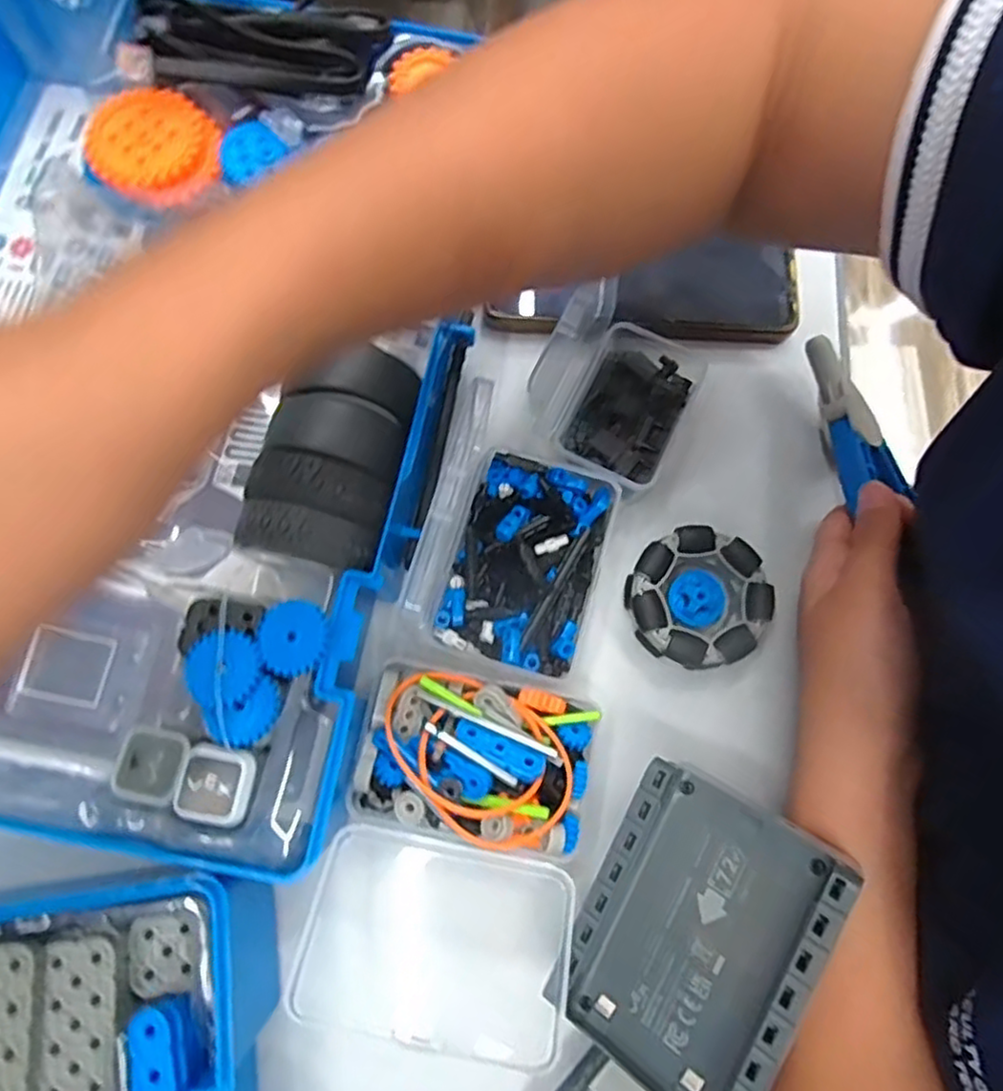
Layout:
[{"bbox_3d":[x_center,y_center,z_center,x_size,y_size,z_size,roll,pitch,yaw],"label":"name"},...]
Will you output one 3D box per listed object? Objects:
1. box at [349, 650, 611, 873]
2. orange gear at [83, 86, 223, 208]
[{"bbox_3d":[-0.008,0.087,0.285,0.097,0.034,0.065,11,76,3],"label":"box"},{"bbox_3d":[-0.152,-0.175,0.299,0.053,0.009,0.056,0,76,1],"label":"orange gear"}]

